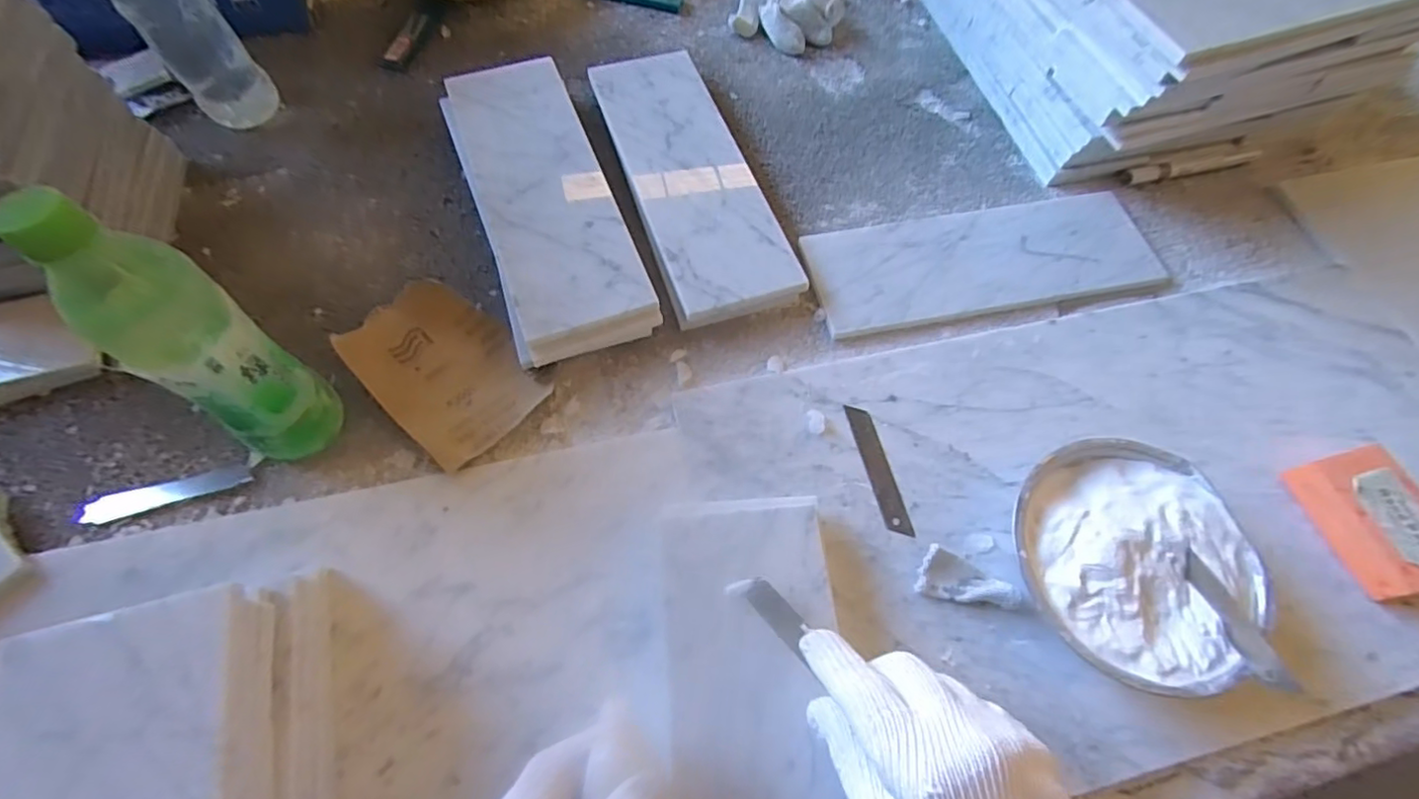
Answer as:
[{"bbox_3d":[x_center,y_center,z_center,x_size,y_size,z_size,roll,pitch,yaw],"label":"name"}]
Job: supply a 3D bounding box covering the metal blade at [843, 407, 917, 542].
[{"bbox_3d":[0.119,0.048,0.430,0.018,0.004,0.097,-10,64,-7],"label":"metal blade"}]

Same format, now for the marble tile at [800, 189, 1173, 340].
[{"bbox_3d":[0.235,-0.122,0.523,0.299,0.004,0.104,-9,64,-7],"label":"marble tile"}]

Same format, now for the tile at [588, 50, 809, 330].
[{"bbox_3d":[-0.021,-0.196,0.536,0.103,0.027,0.289,-17,65,-11],"label":"tile"}]

